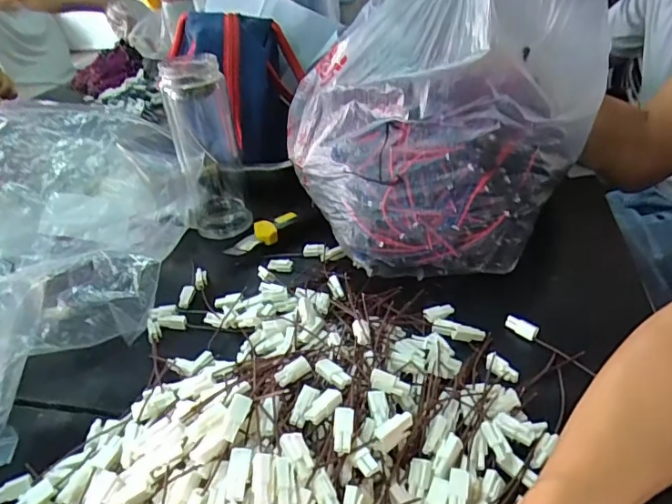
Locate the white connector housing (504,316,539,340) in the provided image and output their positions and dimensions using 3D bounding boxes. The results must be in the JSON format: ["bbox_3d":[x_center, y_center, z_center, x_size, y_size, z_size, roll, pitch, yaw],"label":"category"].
[{"bbox_3d":[0.147,0.059,0.408,0.006,0.010,0.026,-28,40,-28],"label":"white connector housing"}]

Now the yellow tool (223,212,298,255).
[{"bbox_3d":[-0.077,-0.018,0.544,0.083,0.020,0.026,-25,38,-24],"label":"yellow tool"}]

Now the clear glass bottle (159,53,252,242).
[{"bbox_3d":[-0.142,-0.122,0.565,0.065,0.168,0.075,-10,35,-5],"label":"clear glass bottle"}]

